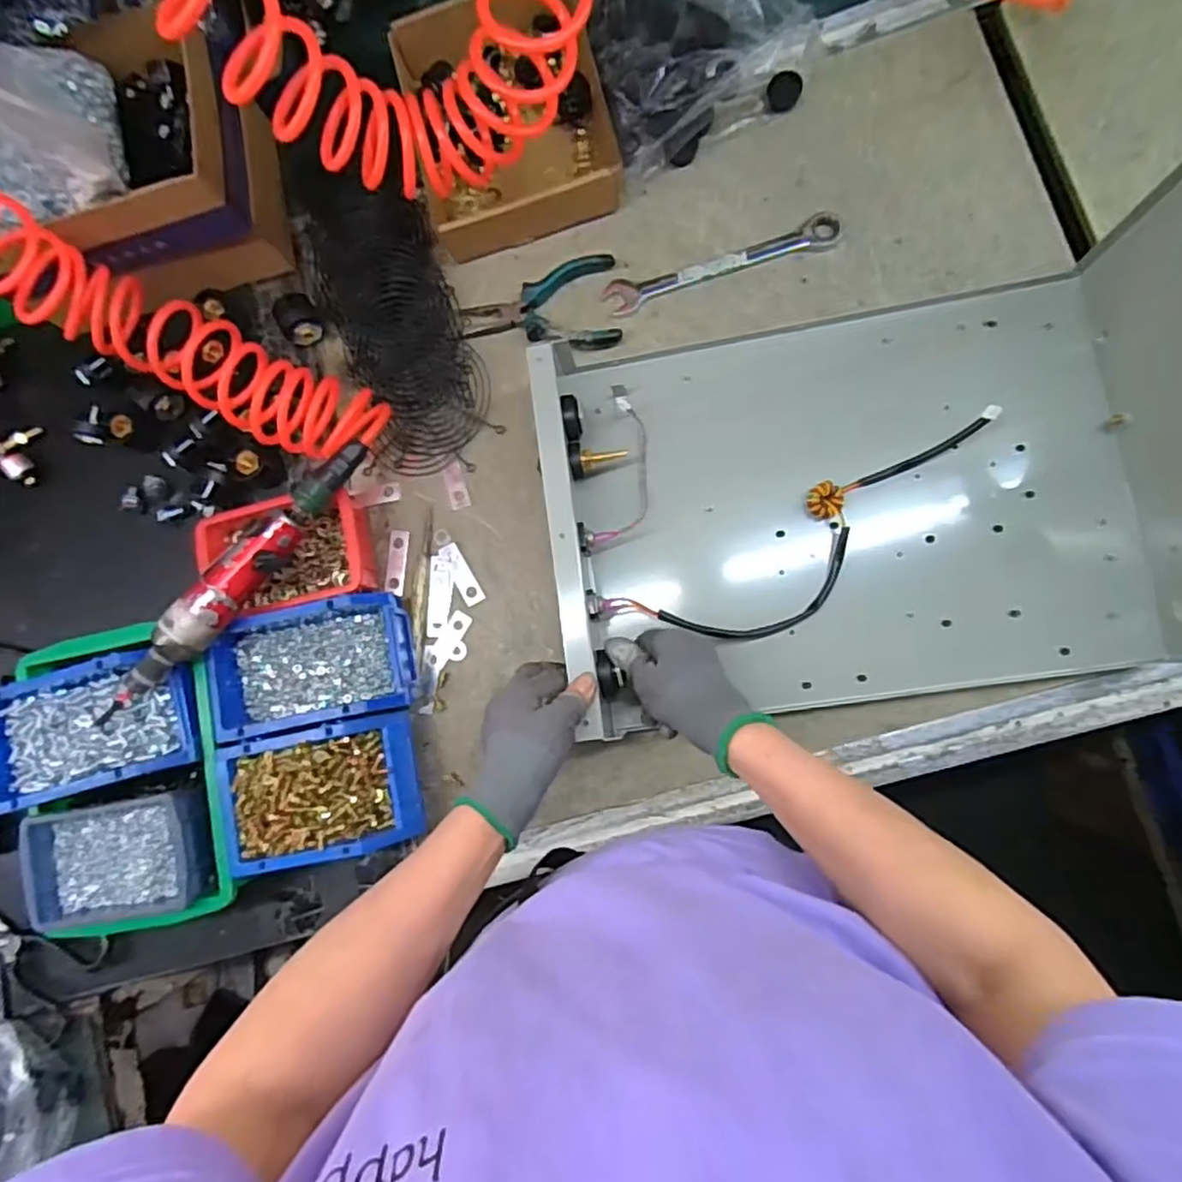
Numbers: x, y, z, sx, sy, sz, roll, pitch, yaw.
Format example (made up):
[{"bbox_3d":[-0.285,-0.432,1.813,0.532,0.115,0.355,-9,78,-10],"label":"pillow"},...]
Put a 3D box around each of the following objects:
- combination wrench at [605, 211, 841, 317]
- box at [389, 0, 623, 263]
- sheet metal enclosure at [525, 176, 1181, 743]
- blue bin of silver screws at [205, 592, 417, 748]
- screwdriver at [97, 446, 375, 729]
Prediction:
[{"bbox_3d":[0.121,-0.303,0.622,0.220,0.010,0.032,-16,83,5],"label":"combination wrench"},{"bbox_3d":[-0.080,-0.446,0.640,0.187,0.044,0.230,-13,83,6],"label":"box"},{"bbox_3d":[0.192,-0.091,0.435,0.466,0.312,0.330,-8,82,5],"label":"sheet metal enclosure"},{"bbox_3d":[-0.243,0.065,0.593,0.161,0.058,0.103,-13,83,6],"label":"blue bin of silver screws"},{"bbox_3d":[-0.296,-0.009,0.562,0.046,0.046,0.303,40,90,9],"label":"screwdriver"}]

